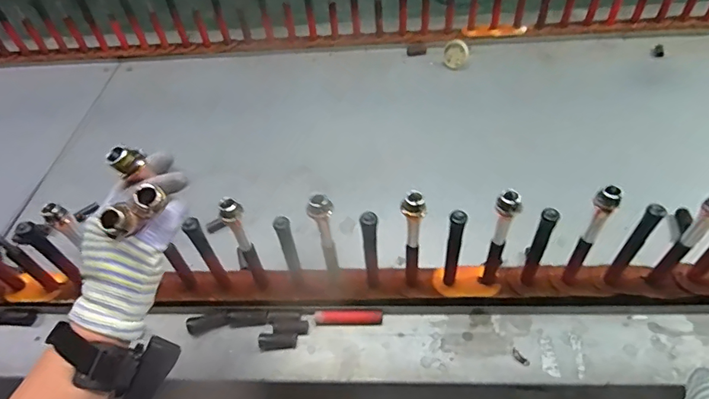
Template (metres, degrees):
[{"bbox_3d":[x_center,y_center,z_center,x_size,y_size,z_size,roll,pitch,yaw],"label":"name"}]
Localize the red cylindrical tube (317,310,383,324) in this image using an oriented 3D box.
[{"bbox_3d":[-0.007,0.159,0.600,0.090,0.013,0.014,-1,48,3],"label":"red cylindrical tube"}]

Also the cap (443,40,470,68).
[{"bbox_3d":[0.227,-0.321,0.985,0.056,0.058,0.019,17,29,27],"label":"cap"}]

